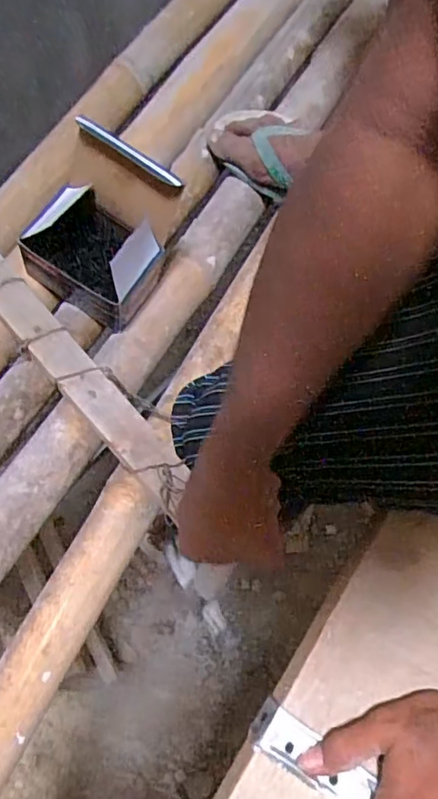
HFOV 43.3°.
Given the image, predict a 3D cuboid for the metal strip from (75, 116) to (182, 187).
[{"bbox_3d":[-0.079,-0.221,0.490,0.104,0.013,0.008,31,76,-9],"label":"metal strip"}]

